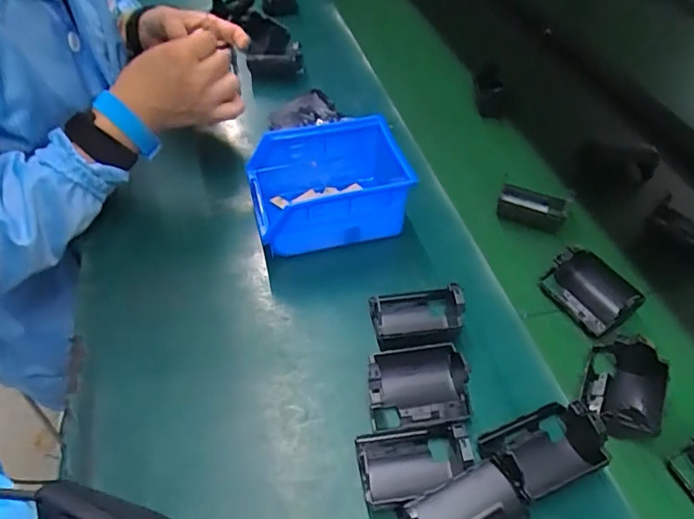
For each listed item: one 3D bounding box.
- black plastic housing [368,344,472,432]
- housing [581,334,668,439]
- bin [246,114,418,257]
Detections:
[{"bbox_3d":[0.051,0.088,0.388,0.072,0.033,0.052,-7,47,-6],"label":"black plastic housing"},{"bbox_3d":[0.205,0.091,0.399,0.049,0.032,0.073,20,50,18],"label":"housing"},{"bbox_3d":[-0.013,-0.066,0.510,0.147,0.077,0.108,-12,48,-11],"label":"bin"}]

